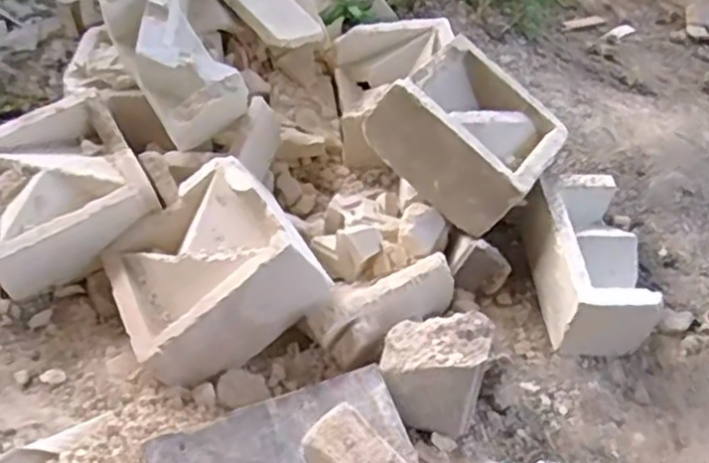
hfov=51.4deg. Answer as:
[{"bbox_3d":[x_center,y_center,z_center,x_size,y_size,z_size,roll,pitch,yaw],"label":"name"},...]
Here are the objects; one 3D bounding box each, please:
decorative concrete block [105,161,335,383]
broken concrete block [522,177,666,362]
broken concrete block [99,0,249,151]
[{"bbox_3d":[-0.159,0.046,0.837,0.202,0.097,0.207,-39,45,2],"label":"decorative concrete block"},{"bbox_3d":[0.278,0.033,0.878,0.101,0.090,0.201,-2,49,-5],"label":"broken concrete block"},{"bbox_3d":[-0.226,-0.222,0.943,0.102,0.109,0.220,-32,85,-27],"label":"broken concrete block"}]

